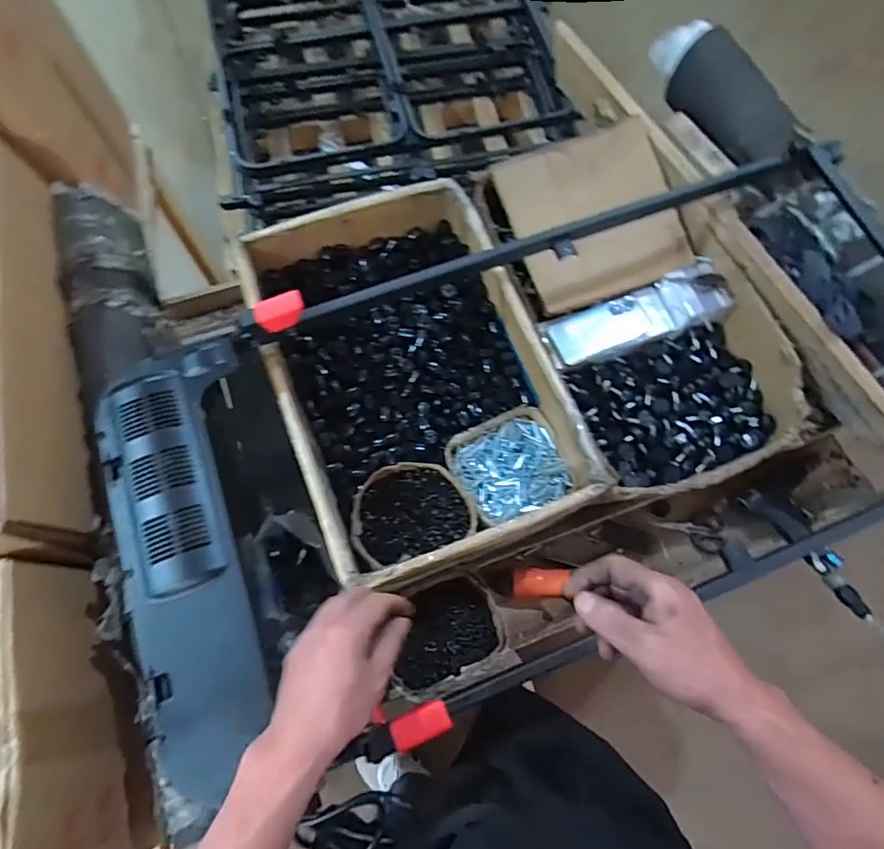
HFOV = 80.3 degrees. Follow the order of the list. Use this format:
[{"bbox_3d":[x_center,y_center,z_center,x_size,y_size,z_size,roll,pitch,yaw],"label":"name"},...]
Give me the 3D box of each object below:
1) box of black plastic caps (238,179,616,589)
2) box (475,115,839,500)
[{"bbox_3d":[-0.041,-0.065,0.747,0.343,0.137,0.502,-21,73,-8],"label":"box of black plastic caps"},{"bbox_3d":[0.295,-0.188,0.824,0.356,0.132,0.586,-21,73,-8],"label":"box"}]

